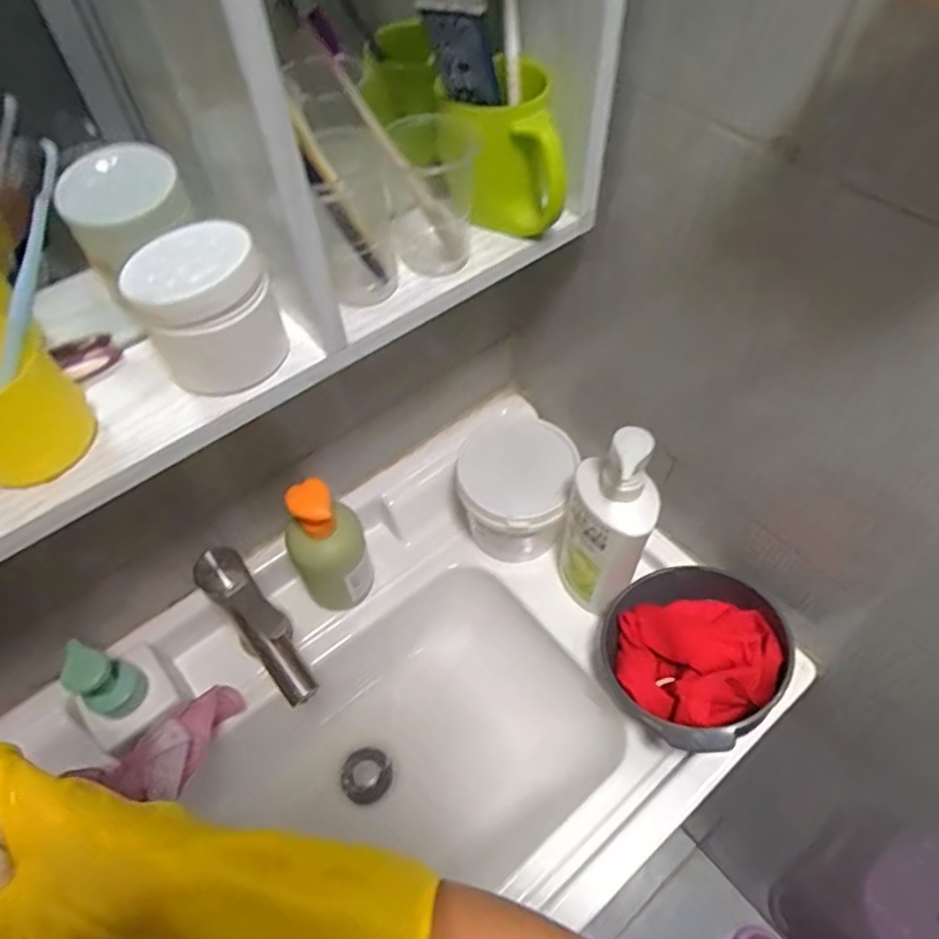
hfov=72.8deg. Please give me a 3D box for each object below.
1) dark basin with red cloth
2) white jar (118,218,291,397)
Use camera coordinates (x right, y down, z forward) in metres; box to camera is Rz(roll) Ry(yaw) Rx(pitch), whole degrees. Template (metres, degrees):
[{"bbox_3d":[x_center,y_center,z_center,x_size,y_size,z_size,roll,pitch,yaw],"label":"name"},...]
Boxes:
[{"bbox_3d":[0.209,0.164,0.594,0.170,0.061,0.151,-35,61,-21],"label":"dark basin with red cloth"},{"bbox_3d":[-0.161,-0.098,0.393,0.073,0.082,0.079,-1,55,1],"label":"white jar"}]

